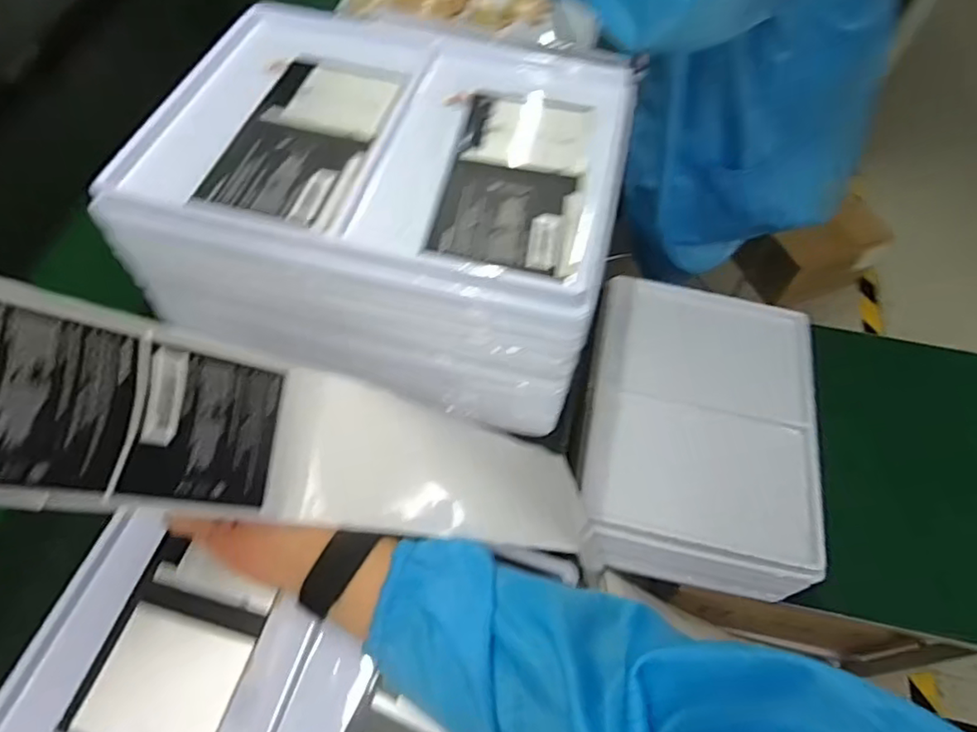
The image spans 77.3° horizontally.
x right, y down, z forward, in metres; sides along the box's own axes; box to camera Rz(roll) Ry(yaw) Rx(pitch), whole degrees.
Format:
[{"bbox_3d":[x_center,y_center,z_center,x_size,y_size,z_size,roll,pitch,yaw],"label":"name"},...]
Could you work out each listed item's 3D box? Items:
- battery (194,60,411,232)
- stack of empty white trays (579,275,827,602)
[{"bbox_3d":[-0.126,-0.164,0.433,0.093,0.004,0.163,15,59,7],"label":"battery"},{"bbox_3d":[0.242,0.060,0.693,0.244,0.078,0.357,10,58,4],"label":"stack of empty white trays"}]

